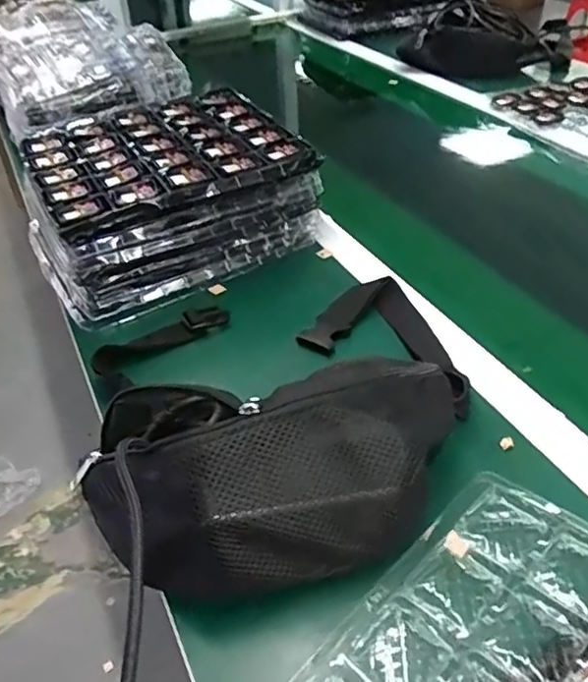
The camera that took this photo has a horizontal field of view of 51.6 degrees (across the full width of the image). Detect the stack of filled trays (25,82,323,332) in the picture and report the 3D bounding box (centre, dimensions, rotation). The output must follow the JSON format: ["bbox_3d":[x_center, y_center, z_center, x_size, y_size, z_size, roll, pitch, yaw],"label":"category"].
[{"bbox_3d":[-0.152,-0.171,0.709,0.293,0.114,0.241,-23,44,-21],"label":"stack of filled trays"}]

